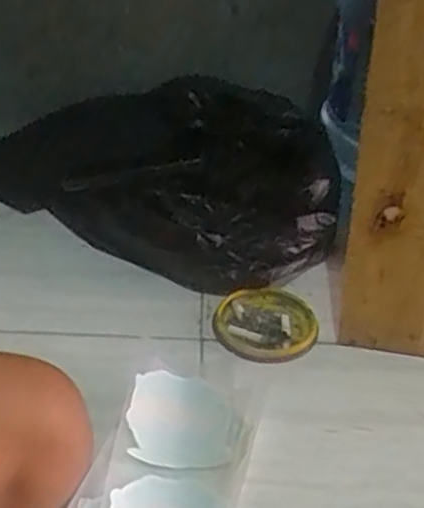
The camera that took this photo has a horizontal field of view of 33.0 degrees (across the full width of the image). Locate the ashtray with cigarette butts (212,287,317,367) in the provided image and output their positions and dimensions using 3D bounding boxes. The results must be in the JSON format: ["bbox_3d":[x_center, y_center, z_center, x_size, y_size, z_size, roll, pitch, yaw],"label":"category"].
[{"bbox_3d":[0.052,0.068,0.701,0.099,0.011,0.095,2,34,-1],"label":"ashtray with cigarette butts"}]

